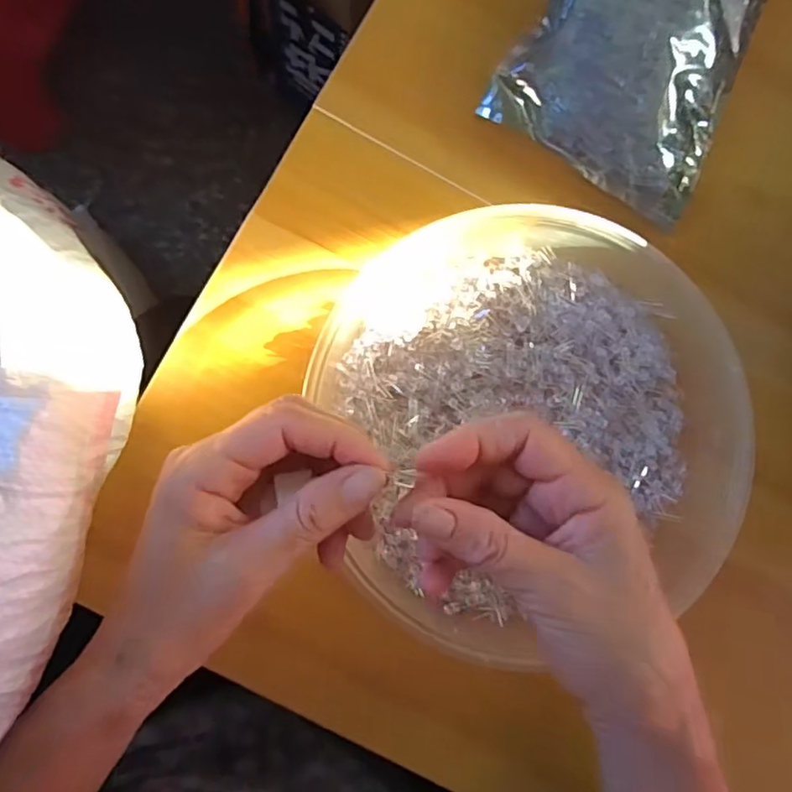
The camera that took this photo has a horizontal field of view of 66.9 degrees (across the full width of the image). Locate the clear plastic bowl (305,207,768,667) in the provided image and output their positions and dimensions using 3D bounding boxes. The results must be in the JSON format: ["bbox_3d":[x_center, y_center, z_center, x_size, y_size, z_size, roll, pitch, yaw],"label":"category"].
[{"bbox_3d":[0.072,0.010,0.323,0.212,0.049,0.219,1,86,-7],"label":"clear plastic bowl"}]

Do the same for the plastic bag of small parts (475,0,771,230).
[{"bbox_3d":[0.152,-0.216,0.354,0.130,0.035,0.188,29,83,-5],"label":"plastic bag of small parts"}]

